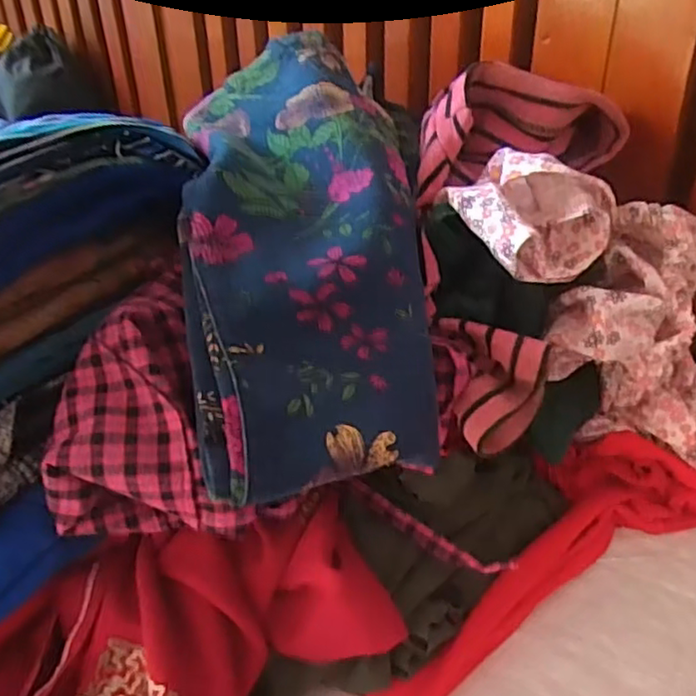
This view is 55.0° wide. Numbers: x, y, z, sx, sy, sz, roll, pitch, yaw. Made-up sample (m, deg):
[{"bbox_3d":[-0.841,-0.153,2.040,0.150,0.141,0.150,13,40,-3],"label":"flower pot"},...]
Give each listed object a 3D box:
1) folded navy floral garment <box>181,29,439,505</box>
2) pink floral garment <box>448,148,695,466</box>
[{"bbox_3d":[-0.023,-0.067,0.379,0.128,0.077,0.321,-9,45,-4],"label":"folded navy floral garment"},{"bbox_3d":[0.178,-0.015,0.419,0.104,0.272,0.095,-26,31,38],"label":"pink floral garment"}]

